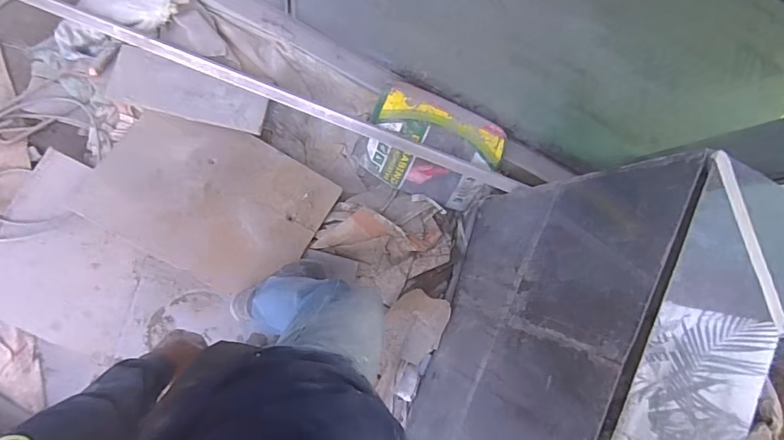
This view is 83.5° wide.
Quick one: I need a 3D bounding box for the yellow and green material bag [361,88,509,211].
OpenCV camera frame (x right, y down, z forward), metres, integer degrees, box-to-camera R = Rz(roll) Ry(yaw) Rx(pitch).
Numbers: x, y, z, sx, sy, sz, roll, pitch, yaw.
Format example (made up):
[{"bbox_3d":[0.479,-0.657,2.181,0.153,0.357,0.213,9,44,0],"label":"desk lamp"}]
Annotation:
[{"bbox_3d":[0.147,-0.228,1.454,0.449,0.094,0.340,15,114,-11],"label":"yellow and green material bag"}]

